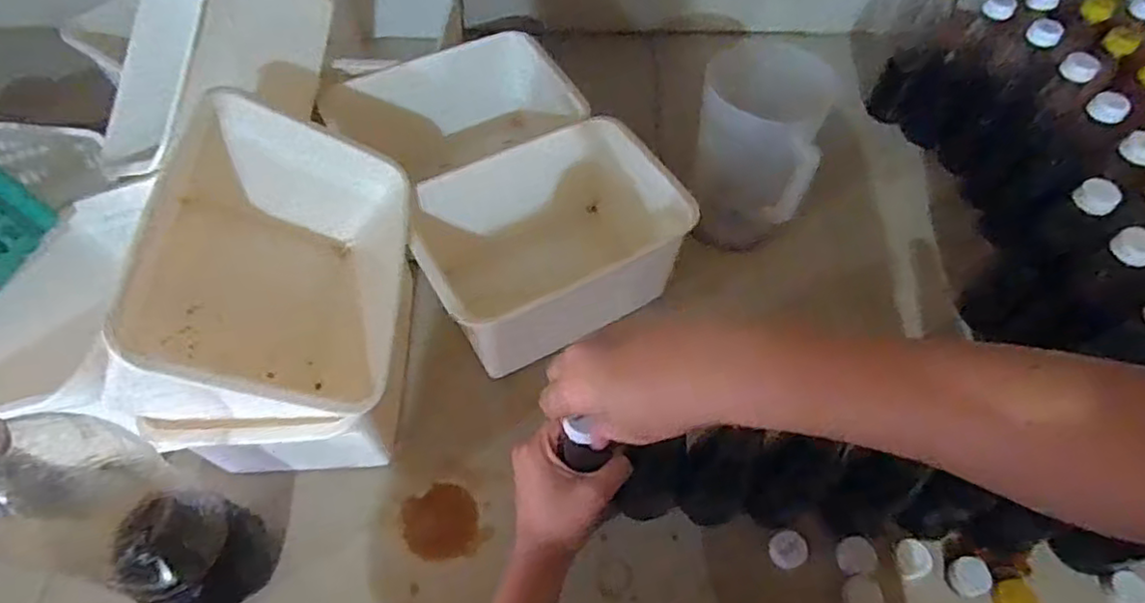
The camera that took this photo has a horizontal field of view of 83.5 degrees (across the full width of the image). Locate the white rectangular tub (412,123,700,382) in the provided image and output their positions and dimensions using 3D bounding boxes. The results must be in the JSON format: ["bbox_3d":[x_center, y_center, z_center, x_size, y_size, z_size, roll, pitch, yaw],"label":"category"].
[{"bbox_3d":[-0.030,-0.061,0.716,0.270,0.154,0.208,-22,59,-15],"label":"white rectangular tub"}]

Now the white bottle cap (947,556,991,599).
[{"bbox_3d":[0.359,0.249,0.580,0.034,0.011,0.032,1,56,-1],"label":"white bottle cap"}]

